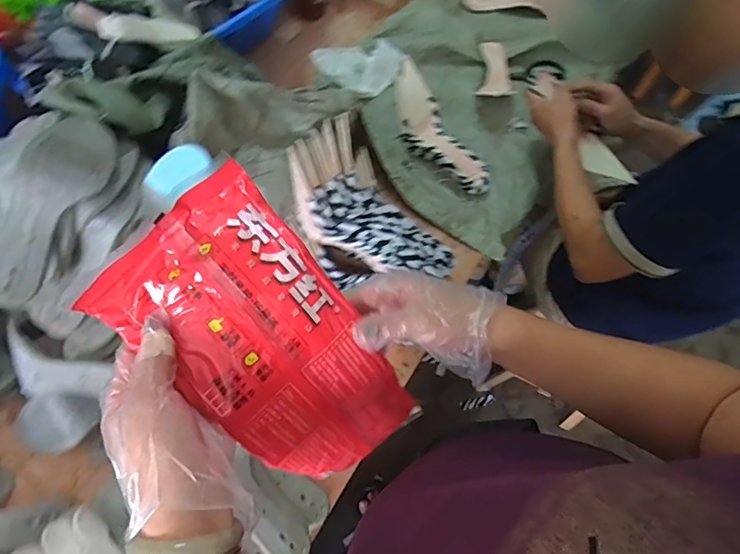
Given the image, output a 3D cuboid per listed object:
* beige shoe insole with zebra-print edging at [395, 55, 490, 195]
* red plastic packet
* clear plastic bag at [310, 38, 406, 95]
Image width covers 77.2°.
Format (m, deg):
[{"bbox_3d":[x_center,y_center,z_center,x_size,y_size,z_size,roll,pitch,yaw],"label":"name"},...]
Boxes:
[{"bbox_3d":[0.130,-0.274,0.890,0.094,0.082,0.281,-35,88,-17],"label":"beige shoe insole with zebra-print edging"},{"bbox_3d":[-0.069,0.071,0.382,0.132,0.297,0.053,-46,30,-20],"label":"red plastic packet"},{"bbox_3d":[-0.025,-0.454,0.972,0.174,0.067,0.111,41,70,15],"label":"clear plastic bag"}]

